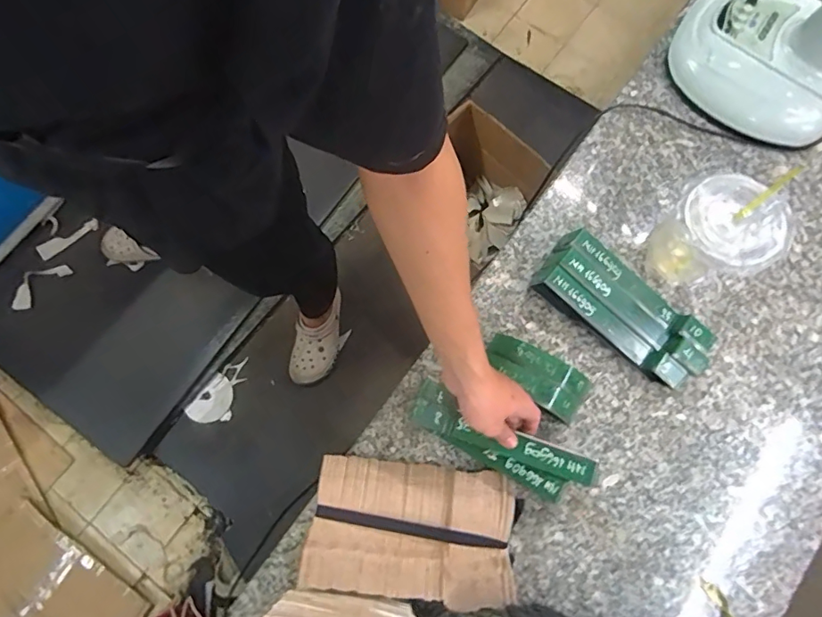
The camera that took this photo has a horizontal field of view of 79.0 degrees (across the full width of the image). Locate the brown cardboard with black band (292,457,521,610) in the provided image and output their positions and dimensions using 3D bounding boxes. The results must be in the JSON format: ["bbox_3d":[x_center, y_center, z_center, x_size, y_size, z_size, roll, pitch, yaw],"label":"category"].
[{"bbox_3d":[0.000,0.267,0.602,0.237,0.050,0.146,6,76,1],"label":"brown cardboard with black band"}]

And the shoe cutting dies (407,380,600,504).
[{"bbox_3d":[0.104,0.162,0.614,0.225,0.070,0.061,25,77,16],"label":"shoe cutting dies"}]

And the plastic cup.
[{"bbox_3d":[0.377,-0.088,0.640,0.110,0.184,0.109,0,76,0],"label":"plastic cup"}]

